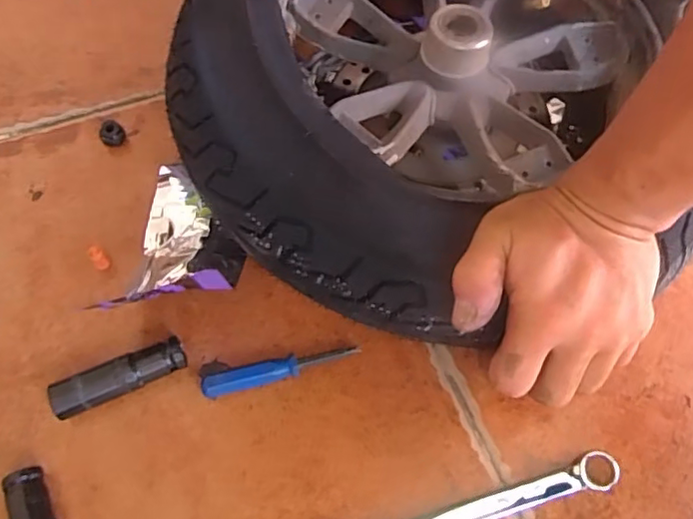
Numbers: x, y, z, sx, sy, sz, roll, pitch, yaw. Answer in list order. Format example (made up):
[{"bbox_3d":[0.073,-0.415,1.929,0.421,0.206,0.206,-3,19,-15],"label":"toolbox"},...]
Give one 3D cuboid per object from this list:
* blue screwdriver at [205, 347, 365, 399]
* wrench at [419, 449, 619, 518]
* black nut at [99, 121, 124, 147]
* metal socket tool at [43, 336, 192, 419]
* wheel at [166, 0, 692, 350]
[{"bbox_3d":[-0.039,0.067,0.358,0.094,0.013,0.014,-12,64,-8],"label":"blue screwdriver"},{"bbox_3d":[0.070,0.138,0.326,0.170,0.009,0.025,-16,65,-10],"label":"wrench"},{"bbox_3d":[-0.176,-0.094,0.443,0.017,0.016,0.016,1,63,-2],"label":"black nut"},{"bbox_3d":[-0.132,0.070,0.346,0.076,0.022,0.018,-22,66,-13],"label":"metal socket tool"},{"bbox_3d":[0.053,-0.107,0.404,0.316,0.098,0.318,1,63,-2],"label":"wheel"}]

